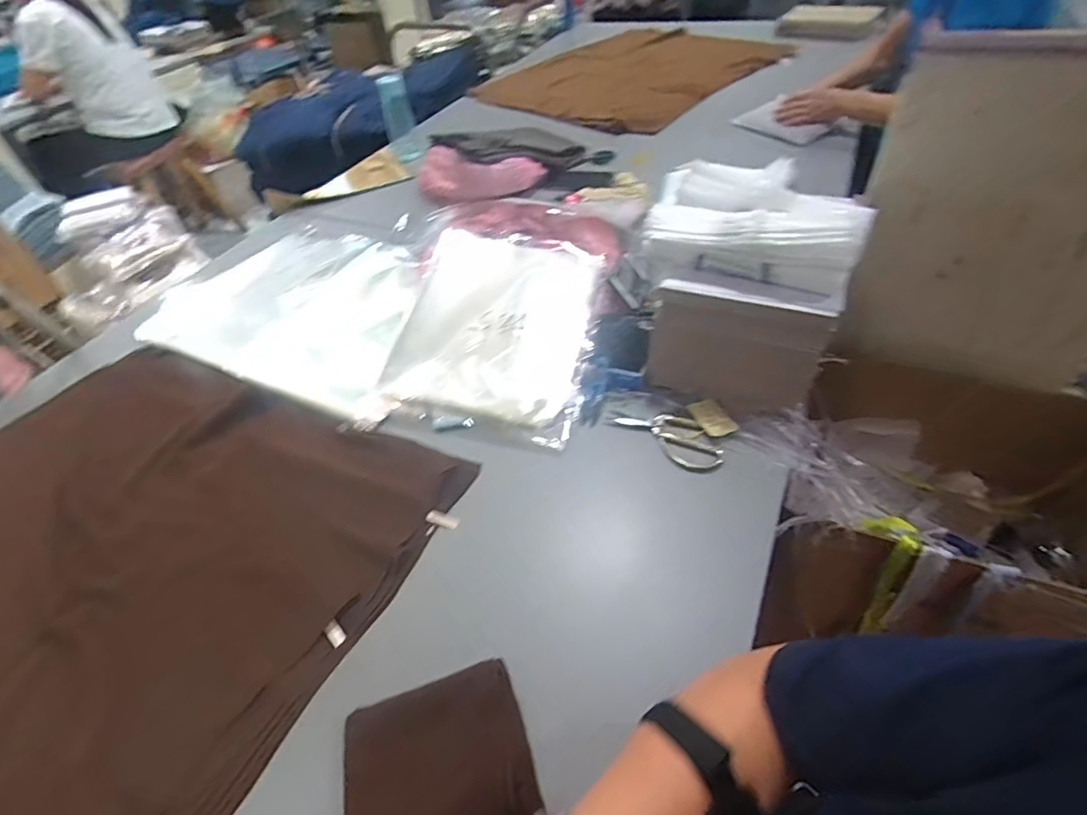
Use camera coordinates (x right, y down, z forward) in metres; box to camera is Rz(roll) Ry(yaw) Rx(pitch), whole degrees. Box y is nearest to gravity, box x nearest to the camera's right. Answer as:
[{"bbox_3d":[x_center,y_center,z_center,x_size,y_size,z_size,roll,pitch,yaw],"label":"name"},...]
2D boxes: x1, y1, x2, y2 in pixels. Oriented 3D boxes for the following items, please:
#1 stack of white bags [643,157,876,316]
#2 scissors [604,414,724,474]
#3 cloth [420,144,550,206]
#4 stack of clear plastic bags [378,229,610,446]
[{"bbox_3d":[0.265,-0.224,0.678,0.249,0.108,0.190,15,50,21],"label":"stack of white bags"},{"bbox_3d":[0.165,0.033,0.703,0.146,0.008,0.064,29,56,30],"label":"scissors"},{"bbox_3d":[-0.150,-0.513,1.202,0.291,0.100,0.079,1,47,8],"label":"cloth"},{"bbox_3d":[-0.069,-0.125,0.817,0.299,0.044,0.339,12,69,15],"label":"stack of clear plastic bags"}]

